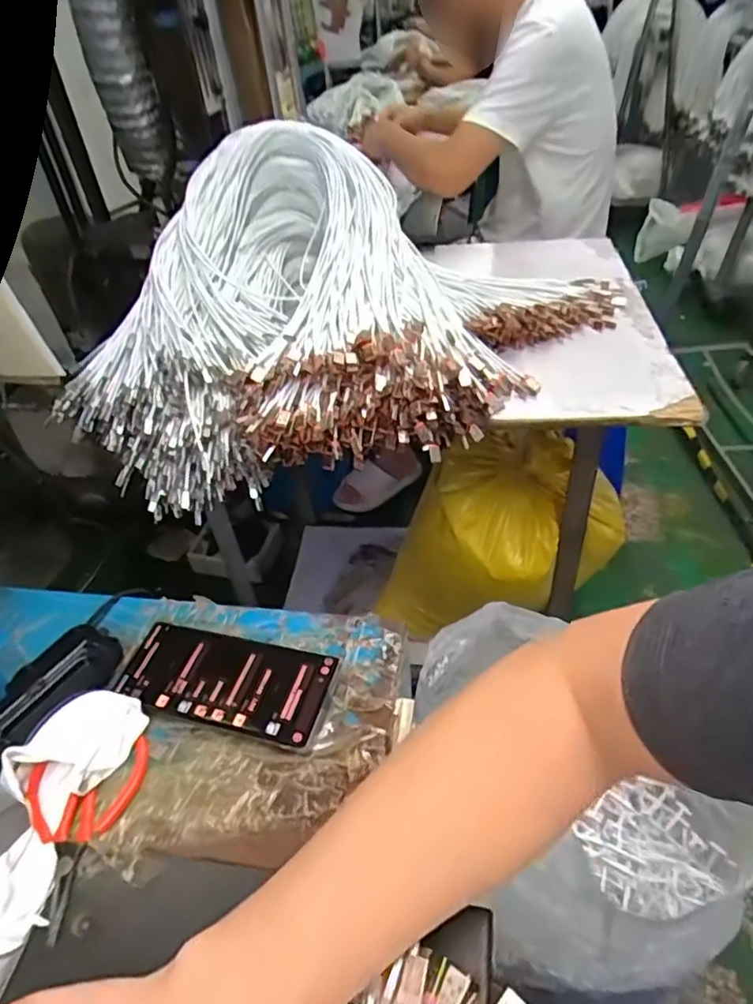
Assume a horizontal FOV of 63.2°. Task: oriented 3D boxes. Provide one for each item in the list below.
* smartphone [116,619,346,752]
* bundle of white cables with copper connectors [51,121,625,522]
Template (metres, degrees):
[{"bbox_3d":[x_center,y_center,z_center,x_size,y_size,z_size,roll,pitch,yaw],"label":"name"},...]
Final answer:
[{"bbox_3d":[-0.109,0.130,0.454,0.155,0.013,0.074,9,43,16],"label":"smartphone"},{"bbox_3d":[-0.031,-0.280,0.816,0.485,0.260,0.684,25,50,31],"label":"bundle of white cables with copper connectors"}]

